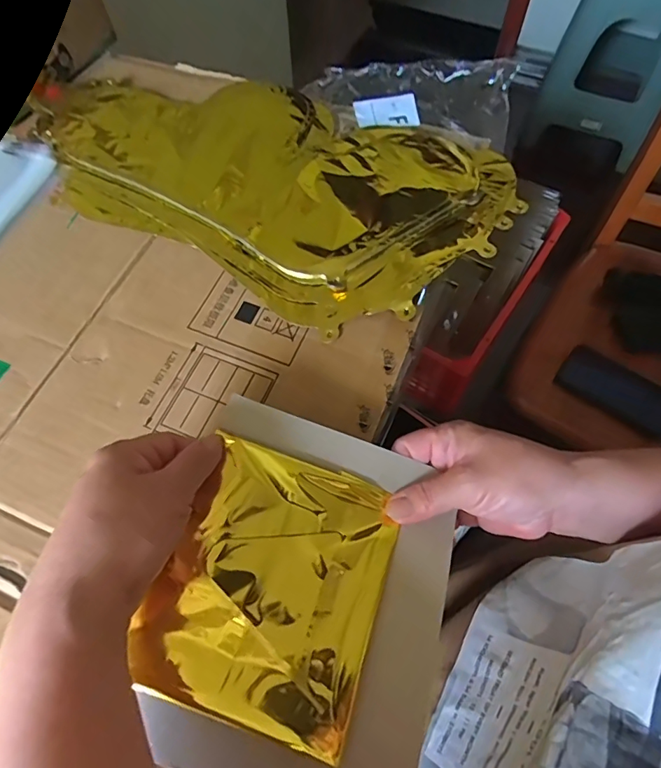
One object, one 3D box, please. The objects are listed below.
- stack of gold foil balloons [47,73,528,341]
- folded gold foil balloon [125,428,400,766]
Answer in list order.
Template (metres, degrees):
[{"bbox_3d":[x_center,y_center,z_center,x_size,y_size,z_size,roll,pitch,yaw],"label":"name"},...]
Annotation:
[{"bbox_3d":[-0.068,-0.207,0.459,0.447,0.013,0.242,27,67,16],"label":"stack of gold foil balloons"},{"bbox_3d":[-0.031,0.110,0.278,0.118,0.016,0.139,20,60,-1],"label":"folded gold foil balloon"}]

